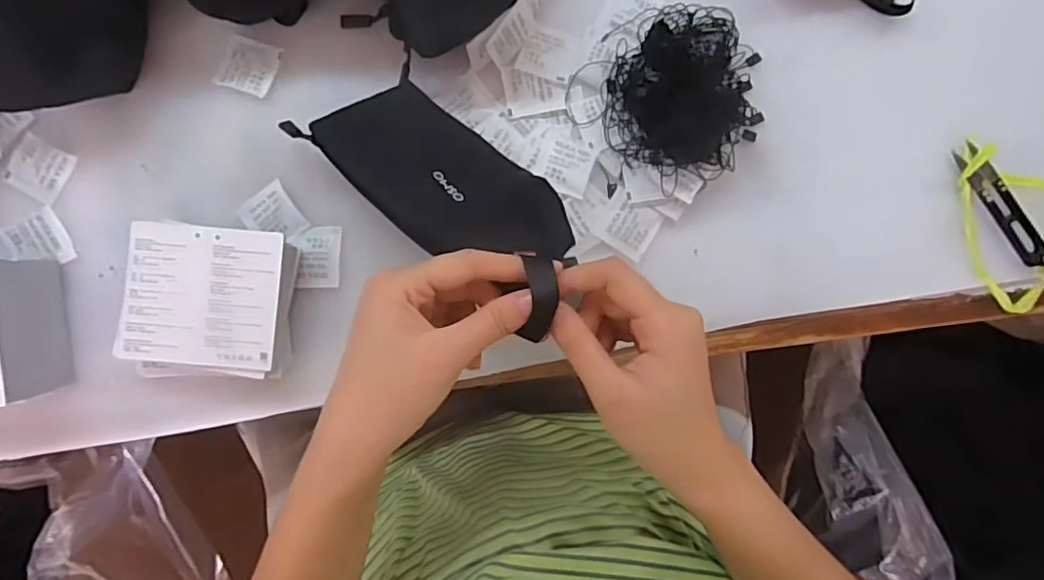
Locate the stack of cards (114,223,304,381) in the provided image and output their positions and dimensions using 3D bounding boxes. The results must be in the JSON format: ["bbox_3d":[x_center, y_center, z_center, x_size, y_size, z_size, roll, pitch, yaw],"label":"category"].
[{"bbox_3d":[-0.209,0.009,0.408,0.102,0.038,0.101,6,89,-1],"label":"stack of cards"}]

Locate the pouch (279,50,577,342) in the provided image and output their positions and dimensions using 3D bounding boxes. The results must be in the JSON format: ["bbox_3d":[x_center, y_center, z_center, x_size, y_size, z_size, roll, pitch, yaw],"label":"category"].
[{"bbox_3d":[-0.044,-0.065,0.373,0.197,0.045,0.086,38,88,13],"label":"pouch"}]

